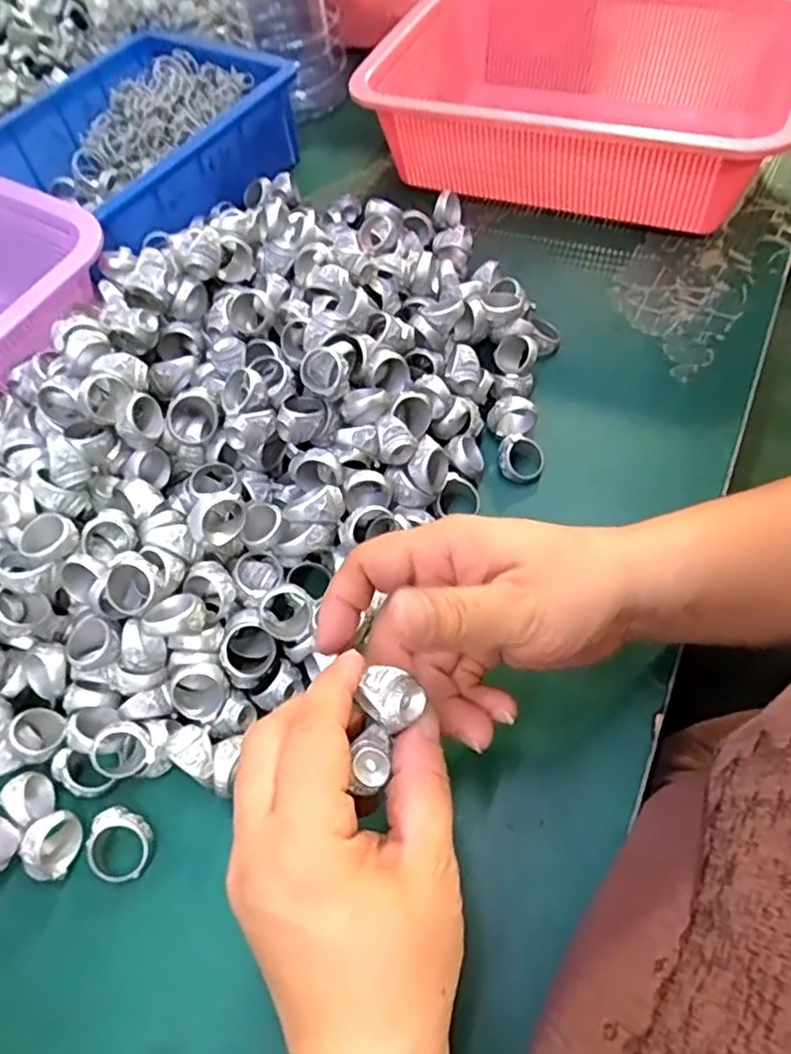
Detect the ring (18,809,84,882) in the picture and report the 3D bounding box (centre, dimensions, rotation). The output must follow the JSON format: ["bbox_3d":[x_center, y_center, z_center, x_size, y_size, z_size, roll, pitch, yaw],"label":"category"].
[{"bbox_3d":[-0.147,0.136,0.288,0.015,0.021,0.026,8,59,8],"label":"ring"}]

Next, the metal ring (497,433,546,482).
[{"bbox_3d":[0.071,-0.038,0.379,0.027,0.010,0.025,0,101,-1],"label":"metal ring"}]

